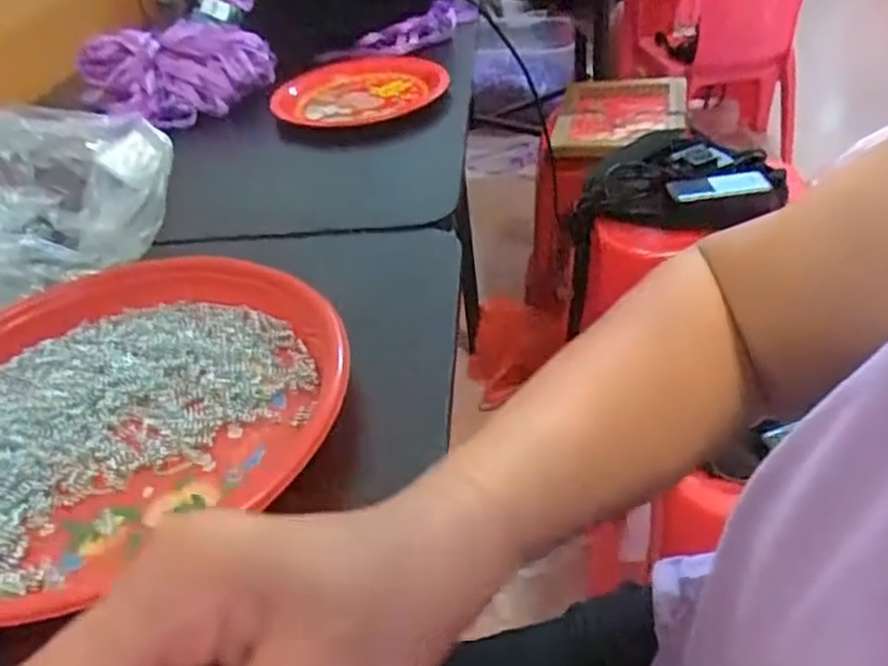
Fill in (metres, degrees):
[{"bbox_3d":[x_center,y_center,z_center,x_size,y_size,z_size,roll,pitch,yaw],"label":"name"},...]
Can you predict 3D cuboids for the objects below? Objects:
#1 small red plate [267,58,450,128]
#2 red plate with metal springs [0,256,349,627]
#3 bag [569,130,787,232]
[{"bbox_3d":[-0.080,-0.234,0.709,0.168,0.023,0.135,-17,39,-11],"label":"small red plate"},{"bbox_3d":[-0.179,0.029,0.373,0.231,0.030,0.241,-2,38,1],"label":"red plate with metal springs"},{"bbox_3d":[0.340,-0.221,1.074,0.280,0.080,0.165,0,39,10],"label":"bag"}]

